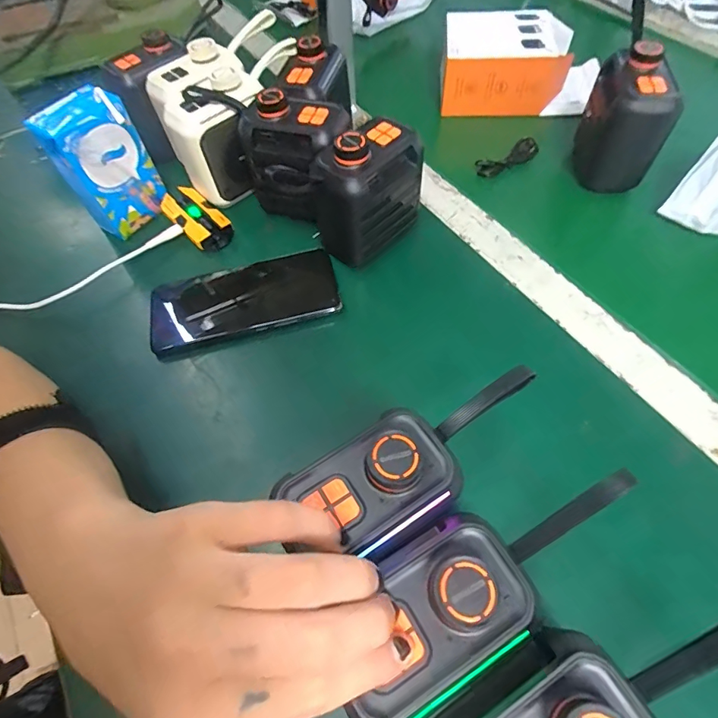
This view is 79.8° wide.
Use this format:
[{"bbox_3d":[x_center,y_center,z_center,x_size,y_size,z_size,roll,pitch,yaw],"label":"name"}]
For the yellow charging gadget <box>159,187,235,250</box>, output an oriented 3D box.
[{"bbox_3d":[-0.151,-0.133,0.403,0.039,0.019,0.076,-41,65,-19],"label":"yellow charging gadget"}]

